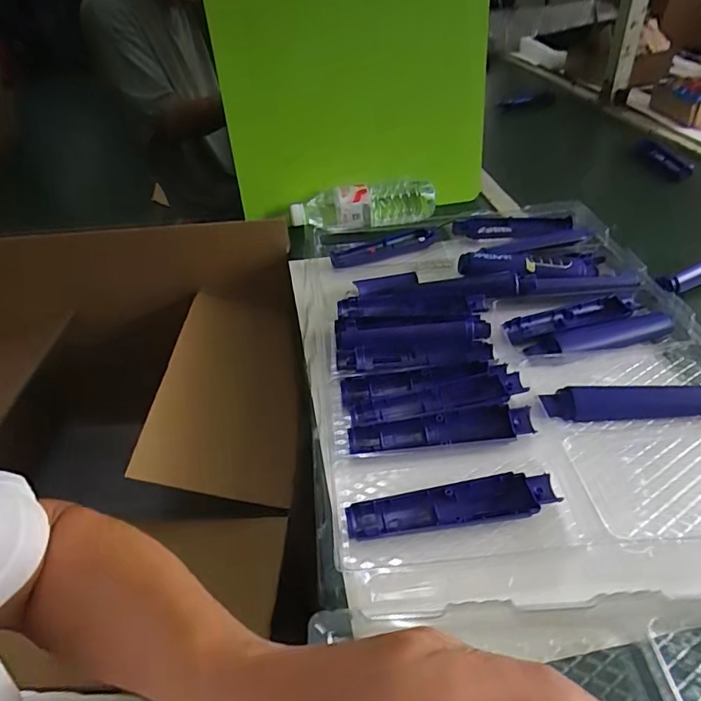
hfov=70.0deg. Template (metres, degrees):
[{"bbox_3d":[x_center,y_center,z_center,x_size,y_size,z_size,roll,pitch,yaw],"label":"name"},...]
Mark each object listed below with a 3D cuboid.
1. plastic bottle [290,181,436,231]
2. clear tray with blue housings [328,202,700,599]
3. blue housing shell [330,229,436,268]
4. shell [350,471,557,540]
[{"bbox_3d":[0.024,-0.236,0.810,0.236,0.054,0.059,-15,41,-13],"label":"plastic bottle"},{"bbox_3d":[0.182,-0.029,0.566,0.407,0.041,0.533,-4,40,0],"label":"clear tray with blue housings"},{"bbox_3d":[0.048,-0.152,0.743,0.160,0.024,0.034,-17,41,-15],"label":"blue housing shell"},{"bbox_3d":[0.081,0.127,0.406,0.167,0.017,0.037,-6,40,-2],"label":"shell"}]

